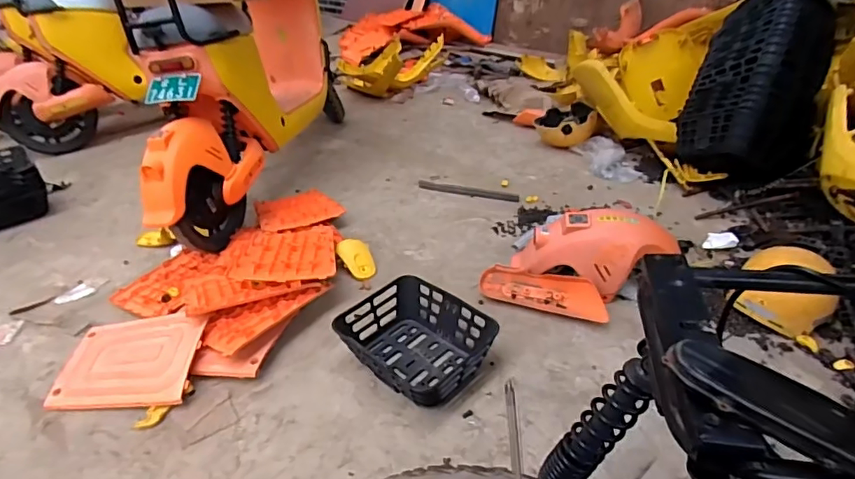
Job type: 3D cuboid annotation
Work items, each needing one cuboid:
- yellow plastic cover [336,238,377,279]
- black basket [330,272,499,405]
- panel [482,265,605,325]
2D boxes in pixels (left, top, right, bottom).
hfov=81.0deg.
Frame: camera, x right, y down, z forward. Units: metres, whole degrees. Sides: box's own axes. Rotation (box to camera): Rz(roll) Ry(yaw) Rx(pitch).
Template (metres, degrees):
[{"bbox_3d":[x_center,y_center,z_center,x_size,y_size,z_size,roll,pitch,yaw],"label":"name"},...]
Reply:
[{"bbox_3d":[-0.212,0.058,1.517,0.097,0.026,0.146,-21,69,-29],"label":"yellow plastic cover"},{"bbox_3d":[-0.034,0.236,1.189,0.329,0.101,0.276,27,44,37],"label":"black basket"},{"bbox_3d":[0.309,0.137,1.342,0.342,0.060,0.112,14,76,22],"label":"panel"}]

